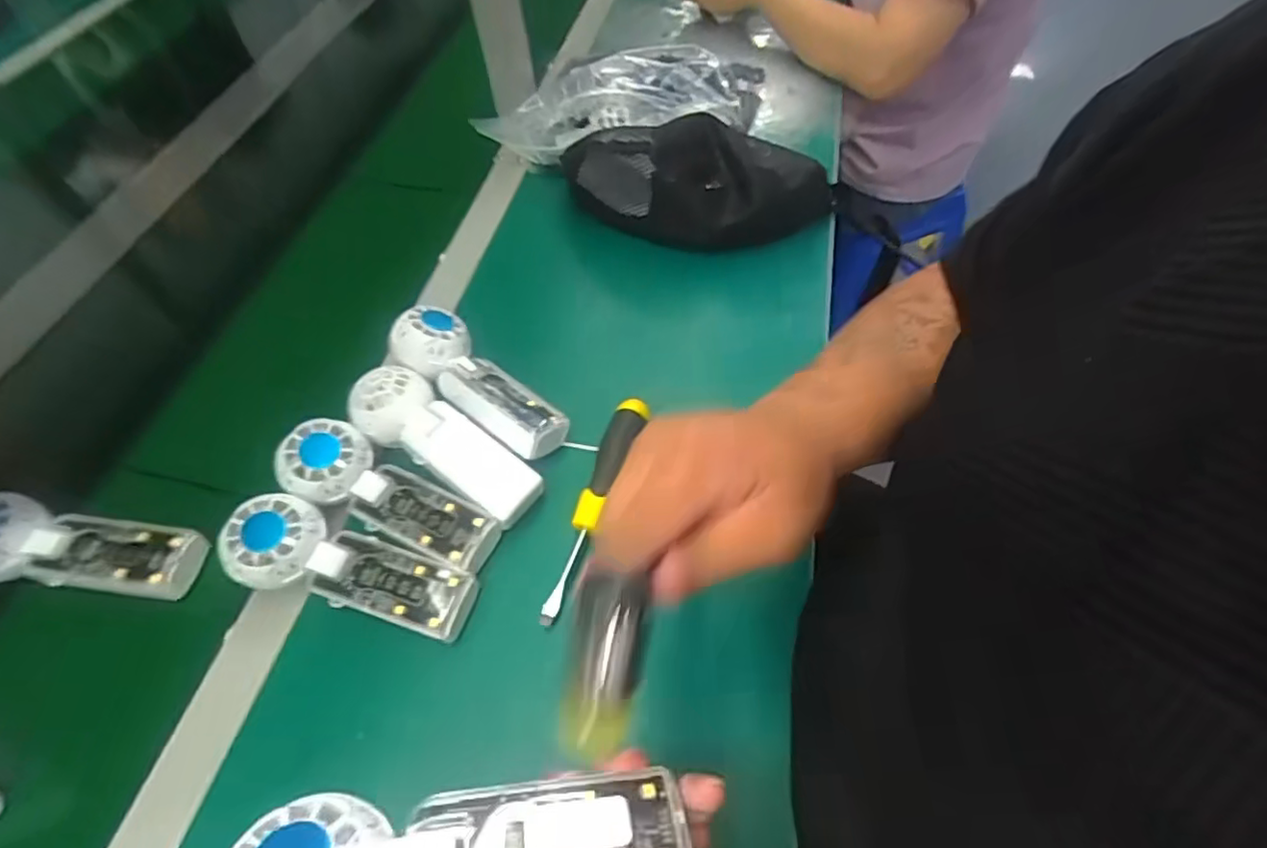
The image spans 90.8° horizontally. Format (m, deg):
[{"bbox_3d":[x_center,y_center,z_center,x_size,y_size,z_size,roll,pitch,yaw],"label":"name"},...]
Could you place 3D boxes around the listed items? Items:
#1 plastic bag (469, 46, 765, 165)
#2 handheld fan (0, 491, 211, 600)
[{"bbox_3d":[-0.001,-0.371,0.725,0.356,0.075,0.166,-17,56,-9],"label":"plastic bag"},{"bbox_3d":[-0.396,0.089,0.444,0.165,0.025,0.056,10,55,-6],"label":"handheld fan"}]

